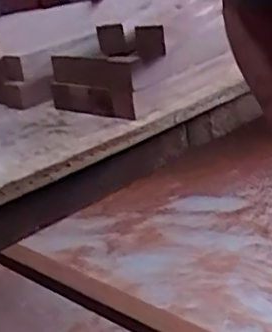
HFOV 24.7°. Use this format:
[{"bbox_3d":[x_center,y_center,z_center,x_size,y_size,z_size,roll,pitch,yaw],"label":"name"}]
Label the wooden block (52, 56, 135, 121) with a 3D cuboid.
[{"bbox_3d":[-0.049,-0.082,0.648,0.020,0.054,0.118,-26,27,-38],"label":"wooden block"}]

